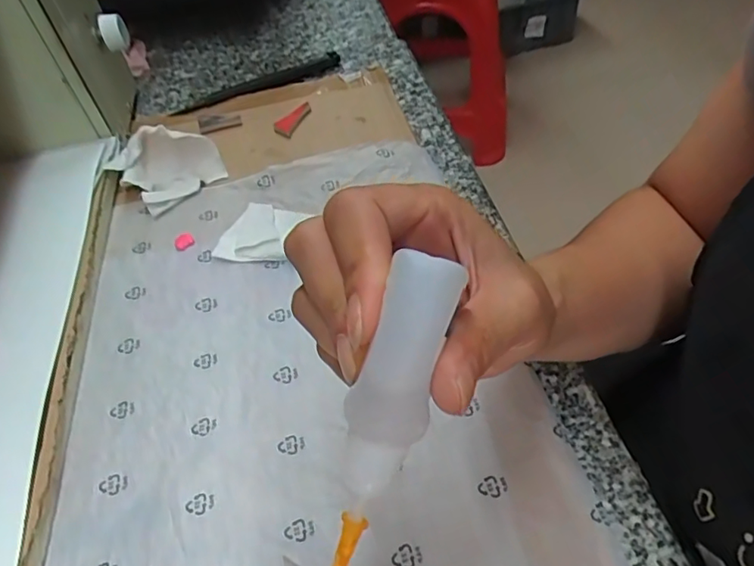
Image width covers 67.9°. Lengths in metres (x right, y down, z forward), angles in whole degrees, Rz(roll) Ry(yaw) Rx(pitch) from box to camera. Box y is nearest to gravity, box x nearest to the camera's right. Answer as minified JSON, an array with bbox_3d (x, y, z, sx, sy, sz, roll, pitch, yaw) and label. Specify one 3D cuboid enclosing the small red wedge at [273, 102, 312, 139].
[{"bbox_3d":[-0.064,-0.126,0.430,0.017,0.005,0.041,15,53,18],"label":"small red wedge"}]

